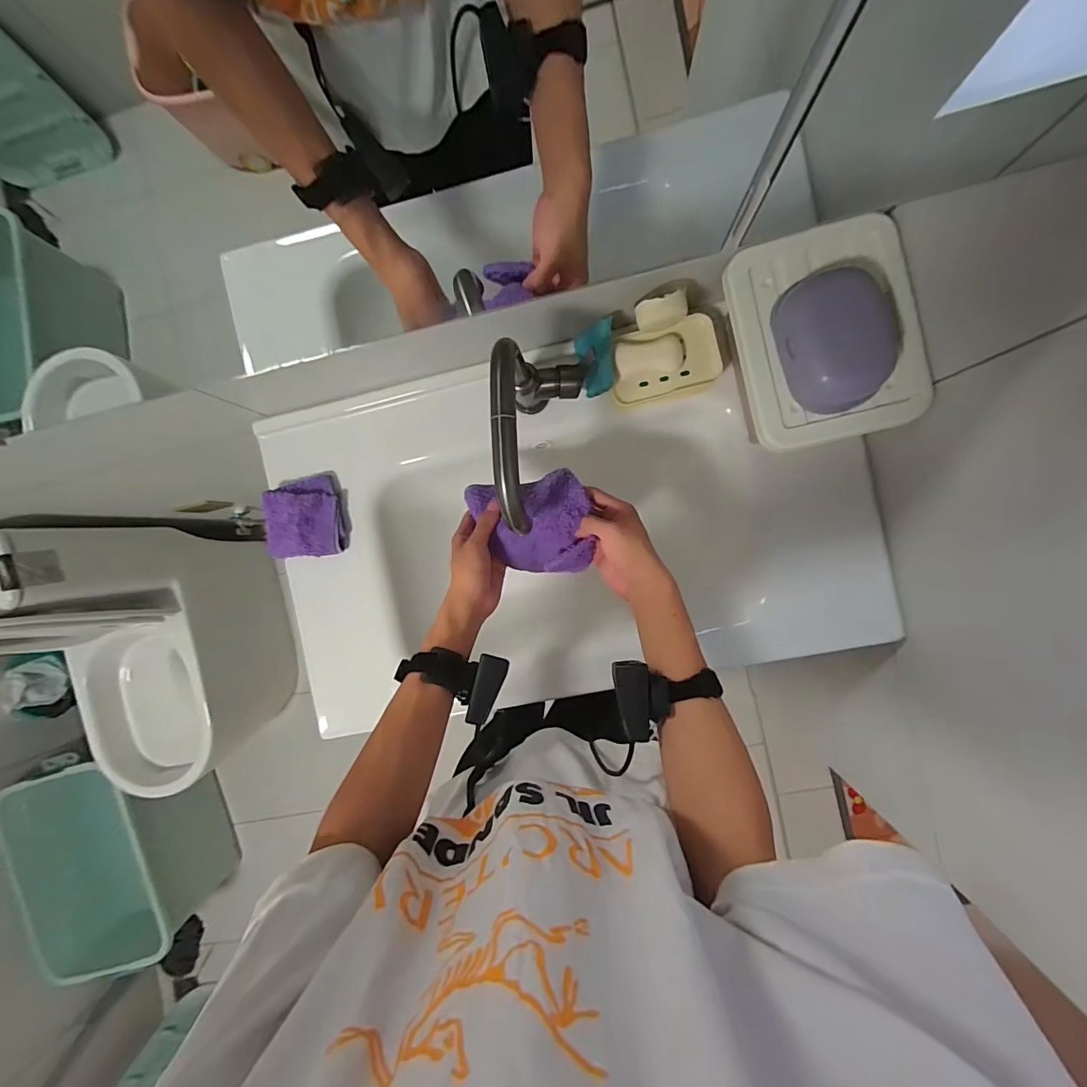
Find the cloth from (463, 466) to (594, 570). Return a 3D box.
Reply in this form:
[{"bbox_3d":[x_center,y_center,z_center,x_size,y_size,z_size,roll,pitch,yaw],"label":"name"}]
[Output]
[{"bbox_3d":[-0.016,-0.021,0.542,0.140,0.041,0.113,-8,90,6],"label":"cloth"}]

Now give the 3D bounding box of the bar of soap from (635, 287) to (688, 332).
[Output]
[{"bbox_3d":[0.133,-0.262,0.521,0.055,0.037,0.020,-9,50,18],"label":"bar of soap"}]

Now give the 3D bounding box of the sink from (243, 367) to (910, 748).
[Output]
[{"bbox_3d":[0.031,-0.030,0.689,0.787,0.170,0.469,-10,90,6],"label":"sink"}]

